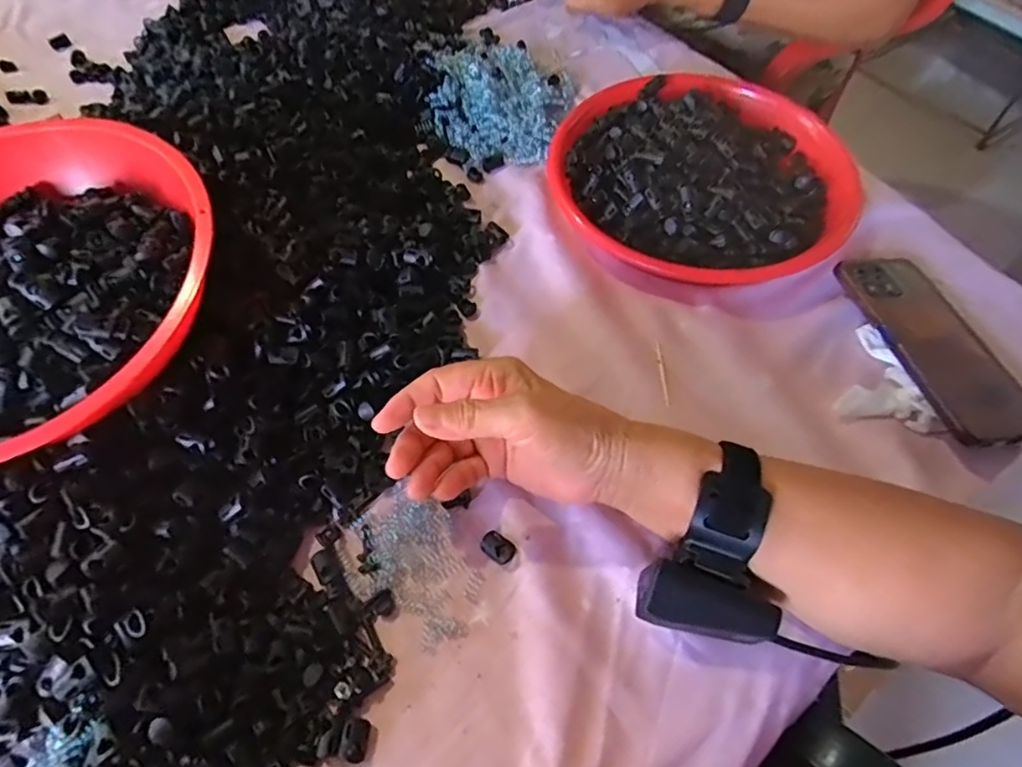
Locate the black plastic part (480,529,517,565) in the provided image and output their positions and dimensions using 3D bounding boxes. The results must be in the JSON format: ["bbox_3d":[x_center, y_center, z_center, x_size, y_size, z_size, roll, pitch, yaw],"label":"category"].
[{"bbox_3d":[-0.008,0.100,0.348,0.021,0.007,0.015,33,65,17],"label":"black plastic part"}]

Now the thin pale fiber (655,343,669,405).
[{"bbox_3d":[0.109,-0.008,0.410,0.004,0.004,0.053,-1,60,-1],"label":"thin pale fiber"}]

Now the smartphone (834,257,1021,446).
[{"bbox_3d":[0.306,-0.031,0.411,0.075,0.016,0.162,-11,61,-6],"label":"smartphone"}]

